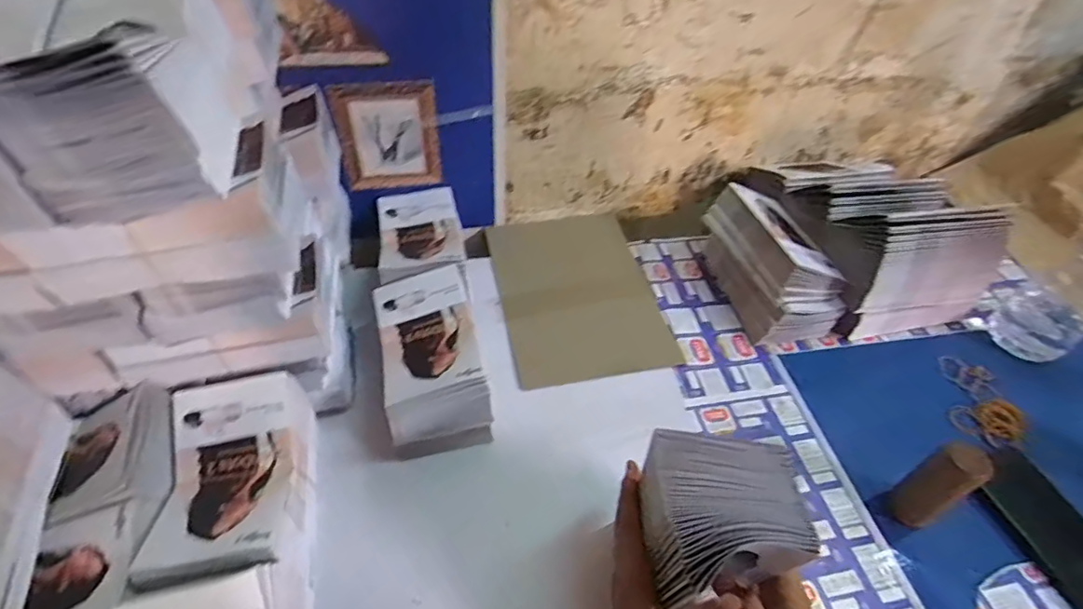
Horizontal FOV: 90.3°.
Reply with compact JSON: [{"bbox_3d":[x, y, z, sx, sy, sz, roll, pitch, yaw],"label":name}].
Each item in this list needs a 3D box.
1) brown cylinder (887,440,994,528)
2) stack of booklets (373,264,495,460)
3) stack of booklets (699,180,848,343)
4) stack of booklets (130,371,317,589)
[{"bbox_3d":[0.371,0.171,0.508,0.041,0.096,0.039,-24,53,-23],"label":"brown cylinder"},{"bbox_3d":[-0.120,0.061,0.593,0.102,0.094,0.183,-10,49,-13],"label":"stack of booklets"},{"bbox_3d":[0.306,-0.057,0.715,0.110,0.114,0.194,-9,48,-11],"label":"stack of booklets"},{"bbox_3d":[-0.268,0.165,0.486,0.108,0.093,0.178,-8,48,-11],"label":"stack of booklets"}]

